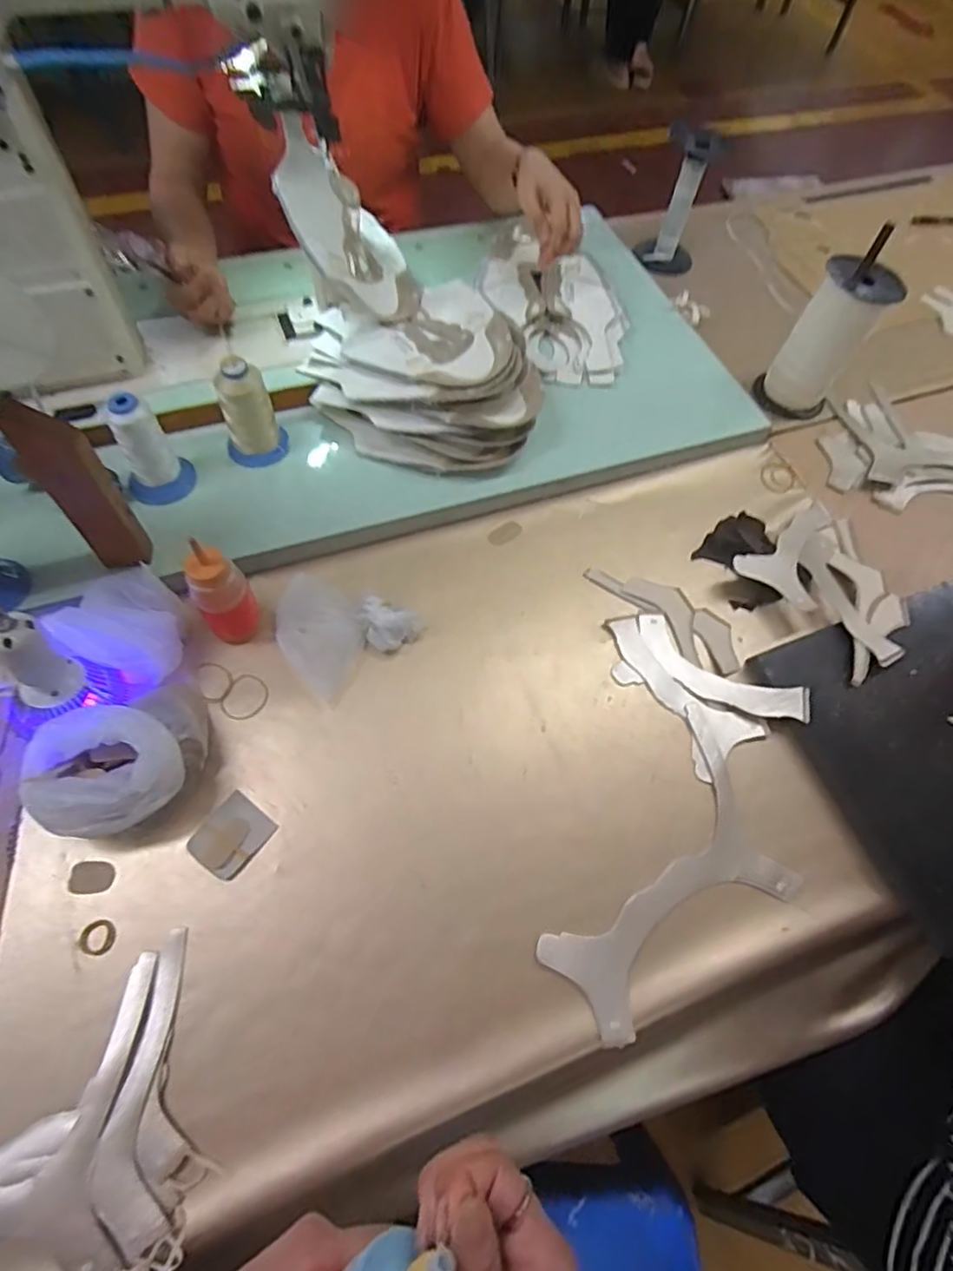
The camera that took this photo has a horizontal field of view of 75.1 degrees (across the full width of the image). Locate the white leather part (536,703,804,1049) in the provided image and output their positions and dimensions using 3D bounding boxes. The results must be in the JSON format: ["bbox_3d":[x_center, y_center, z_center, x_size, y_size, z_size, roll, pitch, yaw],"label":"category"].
[{"bbox_3d":[0.190,0.218,0.554,0.150,0.009,0.291,37,67,13],"label":"white leather part"}]

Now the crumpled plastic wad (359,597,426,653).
[{"bbox_3d":[-0.092,-0.009,0.638,0.062,0.025,0.047,23,64,7],"label":"crumpled plastic wad"}]

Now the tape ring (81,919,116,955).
[{"bbox_3d":[-0.308,0.247,0.507,0.025,0.004,0.026,10,62,-19],"label":"tape ring"}]

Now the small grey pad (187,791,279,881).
[{"bbox_3d":[-0.216,0.176,0.546,0.053,0.012,0.062,35,67,13],"label":"small grey pad"}]

